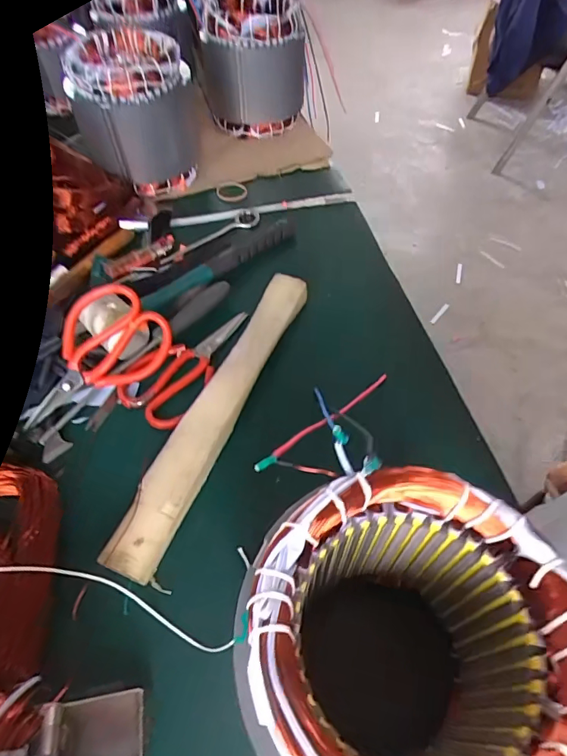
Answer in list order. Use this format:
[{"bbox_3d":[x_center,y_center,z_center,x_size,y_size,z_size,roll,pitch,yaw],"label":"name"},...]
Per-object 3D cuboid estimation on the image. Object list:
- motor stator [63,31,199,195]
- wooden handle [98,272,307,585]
[{"bbox_3d":[-0.190,-0.341,0.611,0.126,0.165,0.139,10,55,7],"label":"motor stator"},{"bbox_3d":[-0.057,0.022,0.435,0.040,0.036,0.330,19,56,14],"label":"wooden handle"}]

